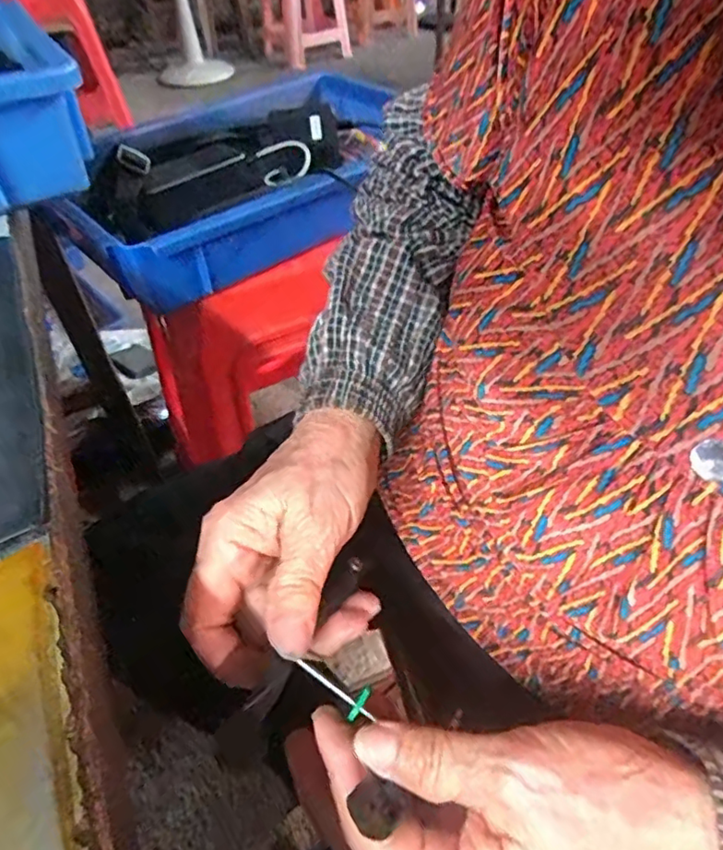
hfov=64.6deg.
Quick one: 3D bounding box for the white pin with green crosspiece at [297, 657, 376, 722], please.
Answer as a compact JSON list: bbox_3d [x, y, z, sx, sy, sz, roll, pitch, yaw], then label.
[{"bbox_3d":[-0.010,0.104,0.228,0.036,0.005,0.013,33,55,15],"label":"white pin with green crosspiece"}]

